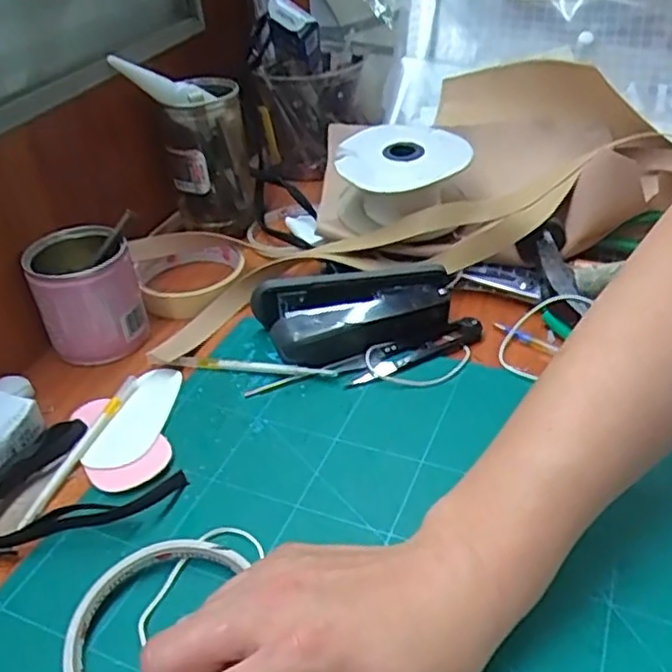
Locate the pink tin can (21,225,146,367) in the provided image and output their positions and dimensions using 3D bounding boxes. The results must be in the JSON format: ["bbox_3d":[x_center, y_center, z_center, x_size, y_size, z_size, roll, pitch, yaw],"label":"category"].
[{"bbox_3d":[-0.167,-0.030,0.462,0.063,0.069,0.070,-17,38,-16],"label":"pink tin can"}]

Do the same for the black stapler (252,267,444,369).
[{"bbox_3d":[0.015,-0.019,0.455,0.126,0.038,0.062,-17,38,-16],"label":"black stapler"}]

